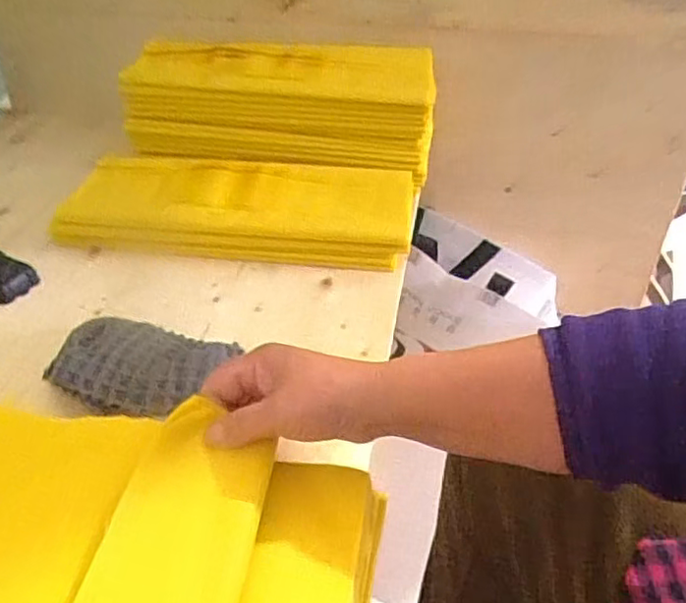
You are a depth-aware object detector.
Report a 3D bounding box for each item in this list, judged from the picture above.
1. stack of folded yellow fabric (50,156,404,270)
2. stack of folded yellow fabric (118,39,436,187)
[{"bbox_3d":[-0.109,-0.107,0.703,0.371,0.049,0.149,3,38,4],"label":"stack of folded yellow fabric"},{"bbox_3d":[-0.071,-0.251,0.796,0.371,0.113,0.167,10,39,12],"label":"stack of folded yellow fabric"}]

